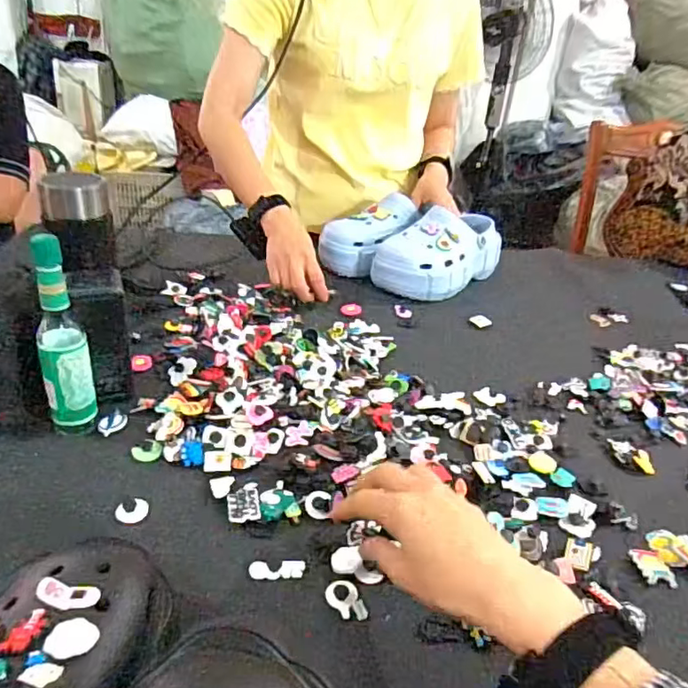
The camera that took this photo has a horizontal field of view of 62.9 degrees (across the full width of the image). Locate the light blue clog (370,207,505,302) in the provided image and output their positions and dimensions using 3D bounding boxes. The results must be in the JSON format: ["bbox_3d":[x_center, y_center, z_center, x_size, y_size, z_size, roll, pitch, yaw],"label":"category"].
[{"bbox_3d":[0.156,-0.149,0.900,0.107,0.102,0.228,30,38,35],"label":"light blue clog"}]

